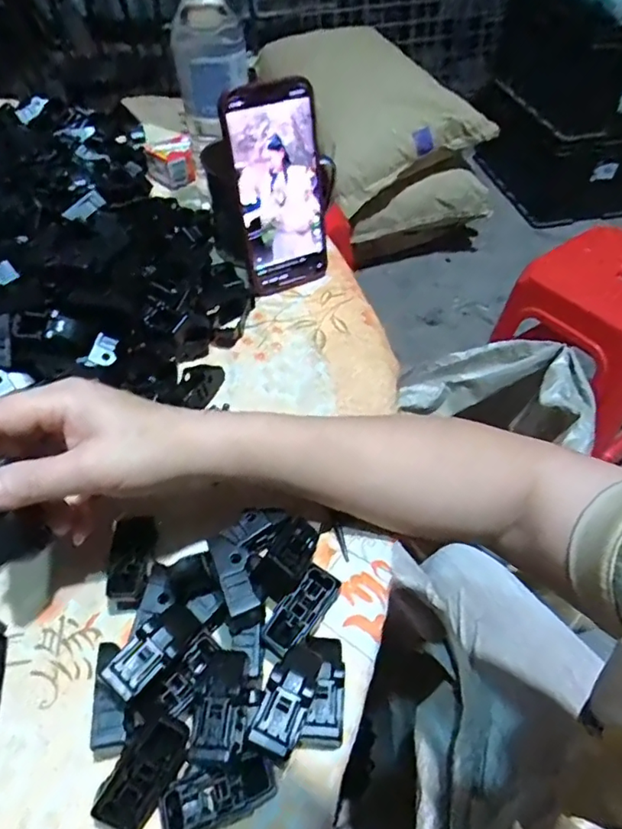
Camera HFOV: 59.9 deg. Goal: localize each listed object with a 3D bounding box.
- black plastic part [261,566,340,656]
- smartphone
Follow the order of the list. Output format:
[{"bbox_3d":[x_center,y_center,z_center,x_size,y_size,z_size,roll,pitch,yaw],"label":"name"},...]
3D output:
[{"bbox_3d":[-0.005,0.109,0.295,0.020,0.020,0.048,32,59,23],"label":"black plastic part"},{"bbox_3d":[-0.025,-0.182,0.443,0.077,0.156,0.014,-24,41,-20],"label":"smartphone"}]

